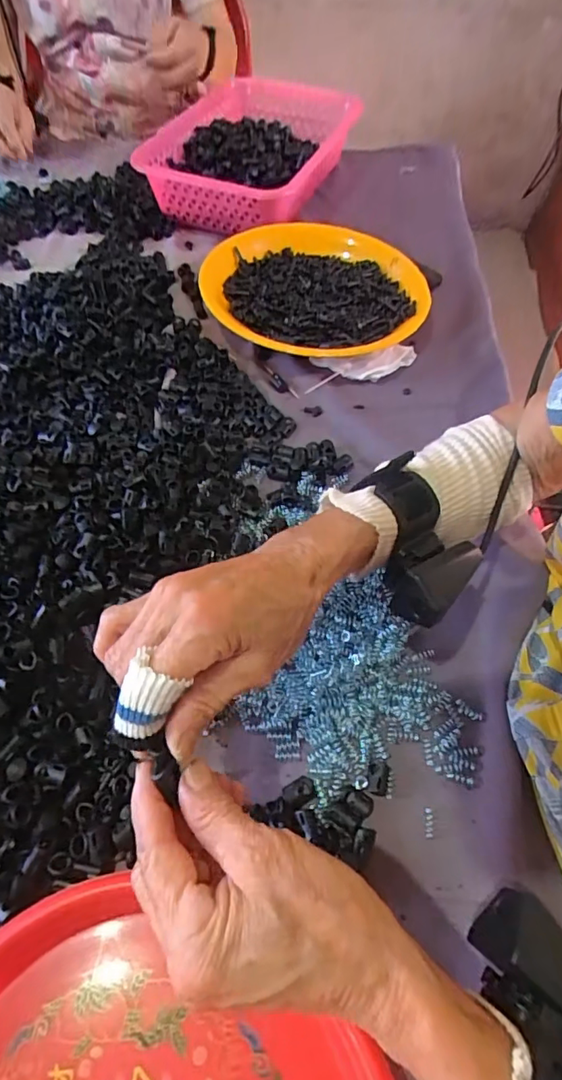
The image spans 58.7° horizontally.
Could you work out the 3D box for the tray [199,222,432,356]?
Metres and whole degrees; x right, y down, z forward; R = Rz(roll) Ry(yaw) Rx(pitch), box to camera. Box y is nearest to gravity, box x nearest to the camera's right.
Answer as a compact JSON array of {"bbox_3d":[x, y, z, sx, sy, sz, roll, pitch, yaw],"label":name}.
[{"bbox_3d":[0.038,-0.274,0.560,0.238,0.042,0.228,-5,59,-4],"label":"tray"}]

